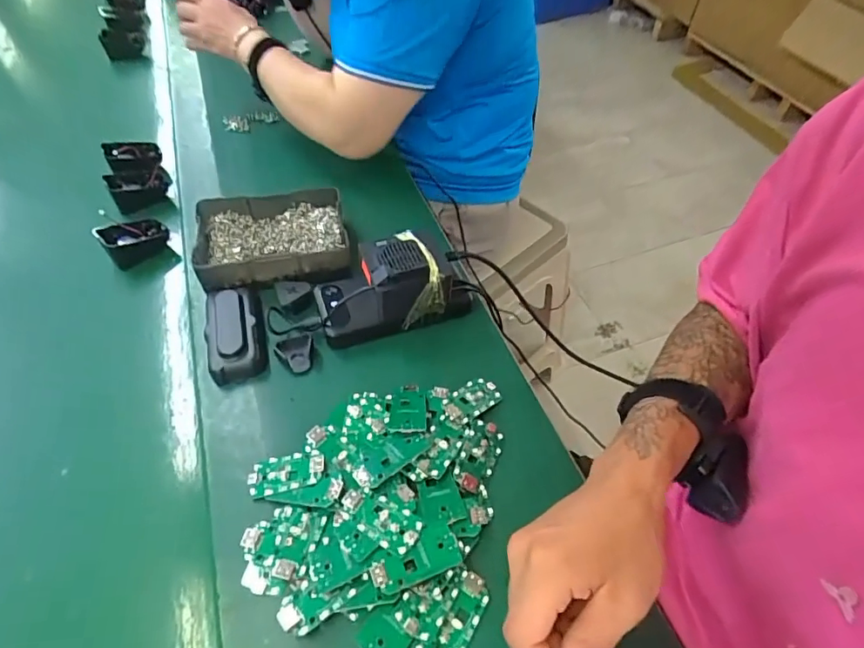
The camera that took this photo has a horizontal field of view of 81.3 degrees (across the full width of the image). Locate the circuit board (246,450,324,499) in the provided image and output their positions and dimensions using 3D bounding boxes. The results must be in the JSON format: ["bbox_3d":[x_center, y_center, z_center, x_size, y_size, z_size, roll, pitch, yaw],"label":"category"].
[{"bbox_3d":[-0.118,0.121,0.408,0.063,0.005,0.030,-13,52,8],"label":"circuit board"}]

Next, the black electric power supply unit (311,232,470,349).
[{"bbox_3d":[-0.041,-0.041,0.500,0.151,0.077,0.077,-18,53,-13],"label":"black electric power supply unit"}]

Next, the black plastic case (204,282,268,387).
[{"bbox_3d":[-0.194,0.003,0.497,0.052,0.033,0.108,-15,53,-11],"label":"black plastic case"}]

